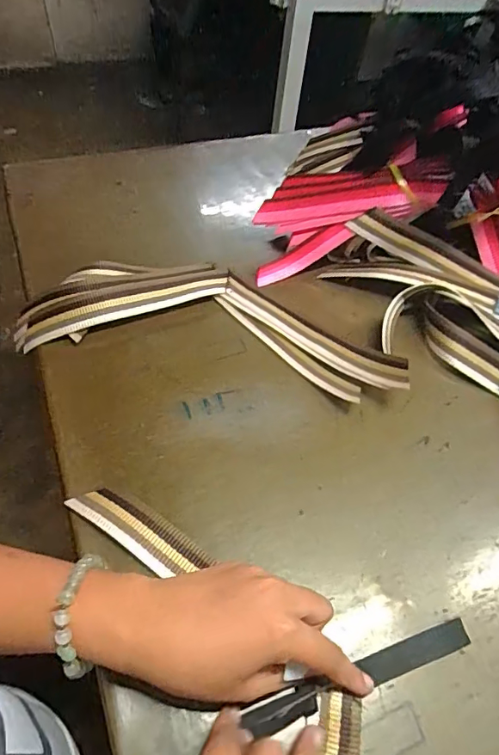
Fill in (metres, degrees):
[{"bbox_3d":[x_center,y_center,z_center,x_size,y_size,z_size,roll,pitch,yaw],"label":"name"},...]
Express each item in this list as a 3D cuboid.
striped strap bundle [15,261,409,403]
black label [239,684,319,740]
[{"bbox_3d":[-0.033,-0.058,0.458,0.349,0.033,0.136,11,52,2],"label":"striped strap bundle"},{"bbox_3d":[0.019,0.194,0.285,0.042,0.007,0.015,-14,55,-13],"label":"black label"}]

